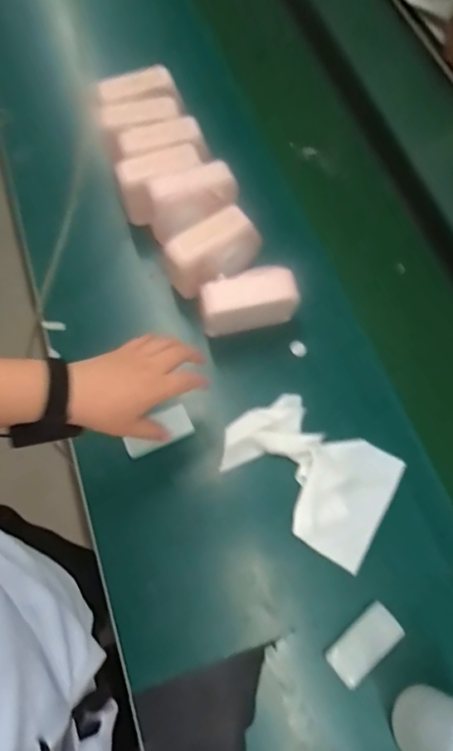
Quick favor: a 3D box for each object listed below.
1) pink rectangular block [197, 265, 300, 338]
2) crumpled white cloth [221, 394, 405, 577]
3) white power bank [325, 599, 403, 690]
[{"bbox_3d":[0.028,-0.099,0.687,0.131,0.093,0.059,-9,69,-5],"label":"pink rectangular block"},{"bbox_3d":[0.108,0.121,0.644,0.219,0.023,0.153,34,71,11],"label":"crumpled white cloth"},{"bbox_3d":[0.159,0.309,0.571,0.090,0.019,0.043,-37,74,-15],"label":"white power bank"}]

